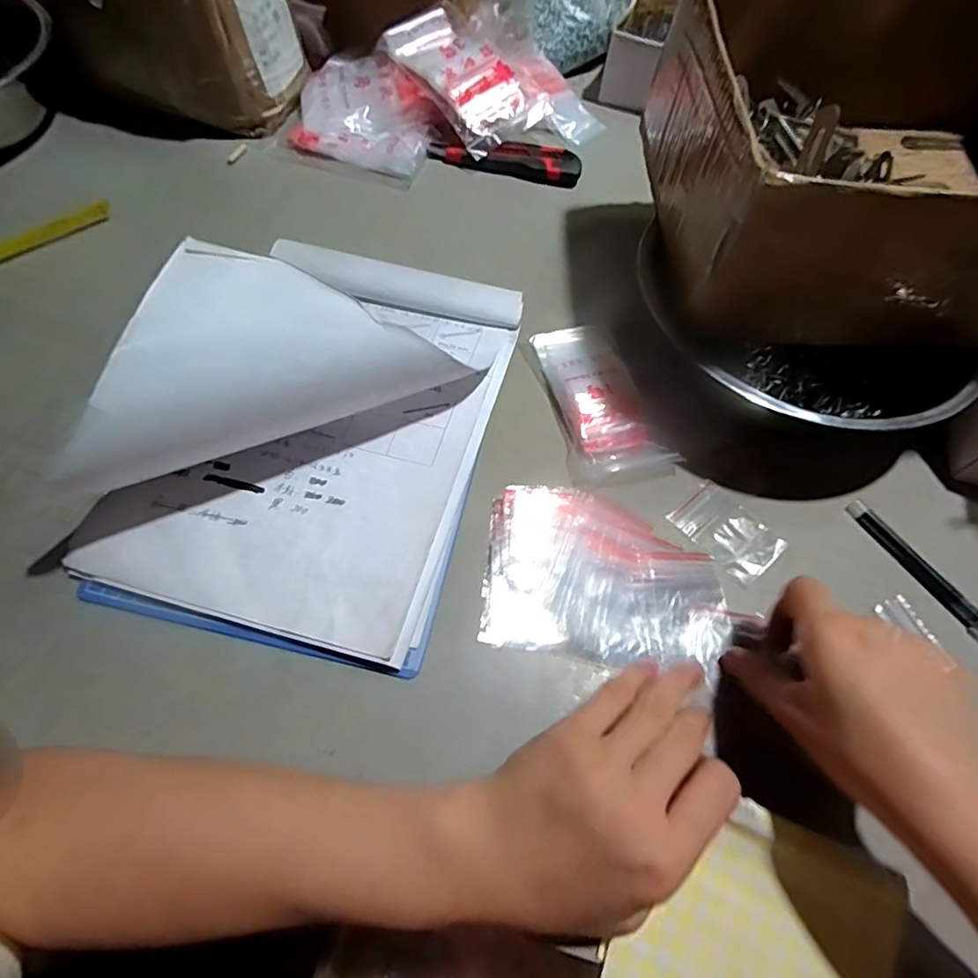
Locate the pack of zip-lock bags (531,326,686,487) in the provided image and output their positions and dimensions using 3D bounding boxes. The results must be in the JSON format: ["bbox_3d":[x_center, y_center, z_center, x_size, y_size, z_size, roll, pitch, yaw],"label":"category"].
[{"bbox_3d":[0.085,-0.071,0.425,0.074,0.019,0.145,-10,62,-9],"label":"pack of zip-lock bags"}]

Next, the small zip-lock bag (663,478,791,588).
[{"bbox_3d":[0.166,0.029,0.384,0.048,0.004,0.068,-38,70,-22],"label":"small zip-lock bag"}]

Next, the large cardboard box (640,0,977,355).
[{"bbox_3d":[0.286,-0.236,0.385,0.310,0.129,0.268,2,61,-3],"label":"large cardboard box"}]

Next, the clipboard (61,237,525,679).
[{"bbox_3d":[-0.111,-0.069,0.346,0.223,0.107,0.302,14,62,2],"label":"clipboard"}]

